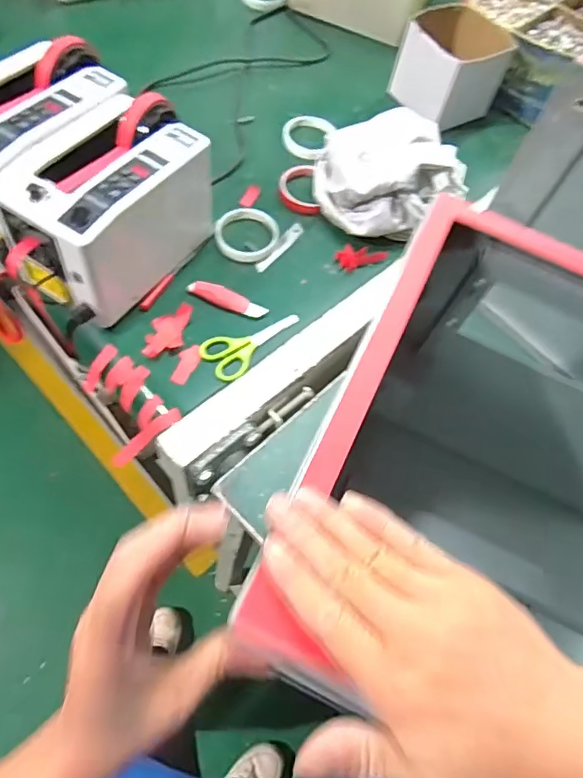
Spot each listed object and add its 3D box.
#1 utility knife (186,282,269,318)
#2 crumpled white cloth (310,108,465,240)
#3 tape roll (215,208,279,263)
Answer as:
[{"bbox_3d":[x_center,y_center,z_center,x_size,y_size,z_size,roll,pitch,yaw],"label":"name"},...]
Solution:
[{"bbox_3d":[-0.080,-0.115,0.673,0.102,0.013,0.026,24,63,5],"label":"utility knife"},{"bbox_3d":[0.136,-0.313,0.740,0.186,0.072,0.188,43,66,14],"label":"crumpled white cloth"},{"bbox_3d":[-0.061,-0.211,0.722,0.084,0.018,0.077,3,63,-6],"label":"tape roll"}]

